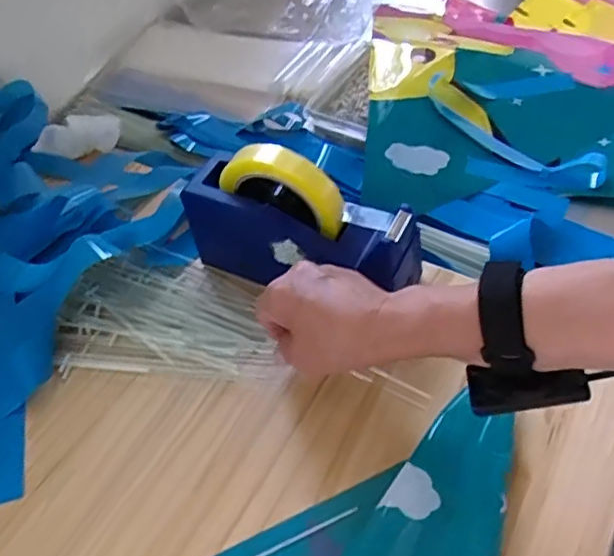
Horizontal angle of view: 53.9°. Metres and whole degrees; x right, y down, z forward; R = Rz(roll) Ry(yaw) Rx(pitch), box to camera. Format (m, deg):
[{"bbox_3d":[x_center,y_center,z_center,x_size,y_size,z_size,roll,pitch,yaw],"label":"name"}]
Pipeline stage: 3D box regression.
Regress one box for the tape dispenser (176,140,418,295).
[{"bbox_3d":[-0.007,-0.046,0.508,0.197,0.128,0.053,18,55,18],"label":"tape dispenser"}]

